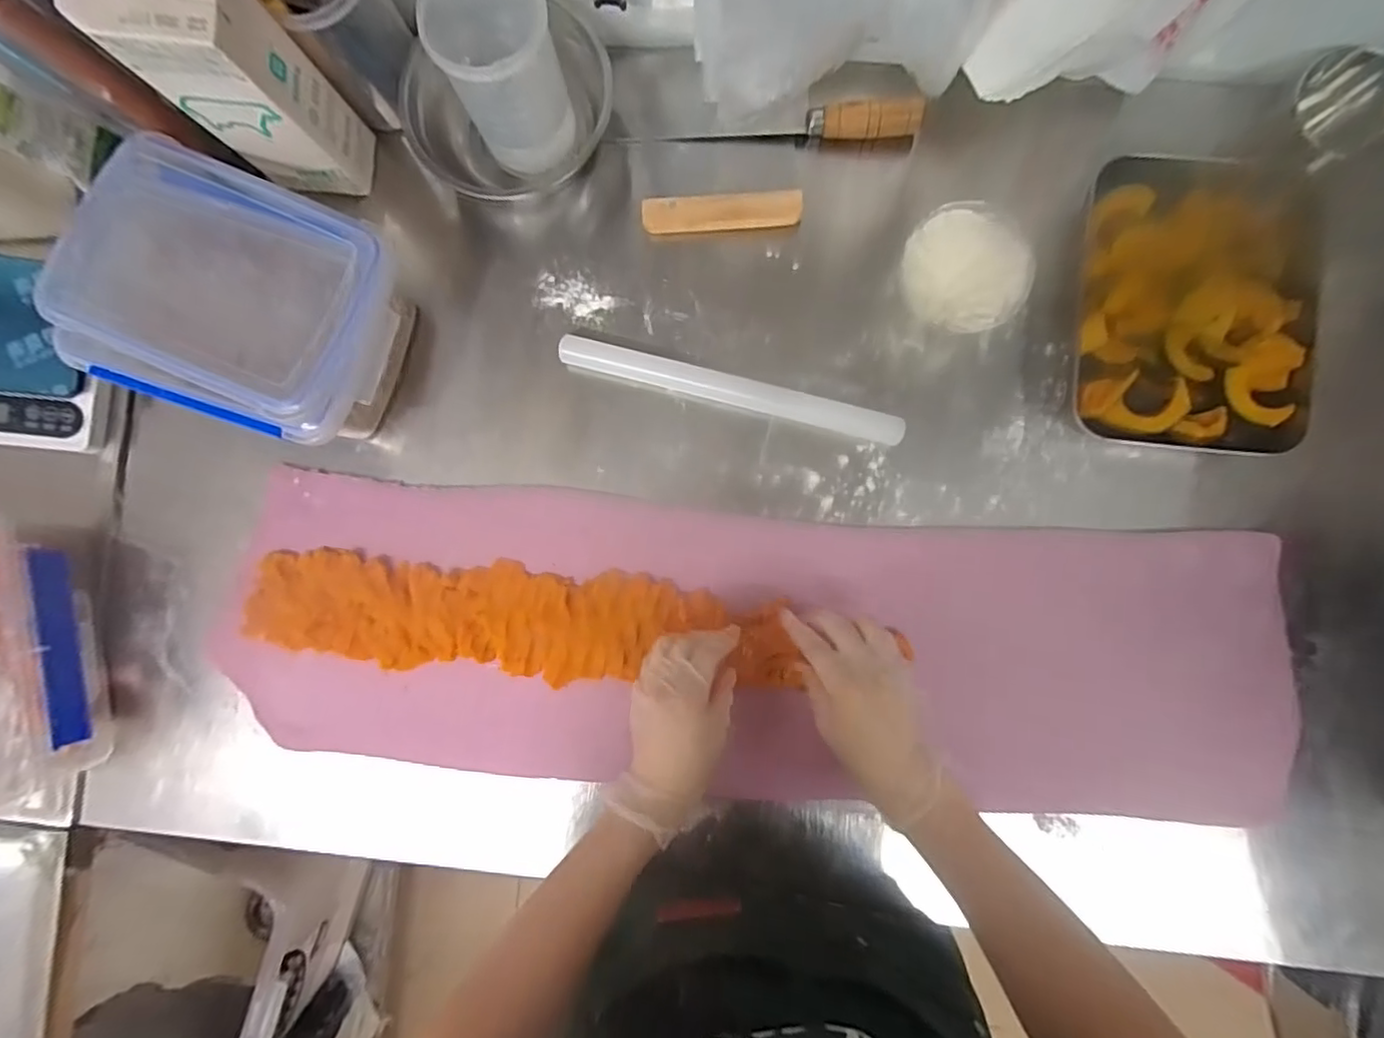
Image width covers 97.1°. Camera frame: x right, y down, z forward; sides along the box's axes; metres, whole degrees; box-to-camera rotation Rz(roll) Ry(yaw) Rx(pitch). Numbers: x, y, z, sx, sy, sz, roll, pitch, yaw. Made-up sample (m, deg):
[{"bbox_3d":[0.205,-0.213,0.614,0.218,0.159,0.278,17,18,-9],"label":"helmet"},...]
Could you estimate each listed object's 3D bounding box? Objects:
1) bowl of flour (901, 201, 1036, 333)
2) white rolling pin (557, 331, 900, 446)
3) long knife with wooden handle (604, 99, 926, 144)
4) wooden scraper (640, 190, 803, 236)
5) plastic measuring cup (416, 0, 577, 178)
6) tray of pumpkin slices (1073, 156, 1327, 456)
[{"bbox_3d":[0.238,-0.216,0.544,0.100,0.046,0.106,0,87,2],"label":"bowl of flour"},{"bbox_3d":[0.036,-0.124,0.575,0.322,0.026,0.031,15,90,2],"label":"white rolling pin"},{"bbox_3d":[0.069,-0.373,0.587,0.285,0.026,0.025,4,90,14],"label":"long knife with wooden handle"},{"bbox_3d":[0.028,-0.290,0.574,0.146,0.010,0.034,-3,87,2],"label":"wooden scraper"},{"bbox_3d":[-0.162,-0.388,0.526,0.091,0.136,0.102,-34,87,0],"label":"plastic measuring cup"},{"bbox_3d":[0.438,-0.190,0.534,0.187,0.049,0.248,8,88,2],"label":"tray of pumpkin slices"}]

